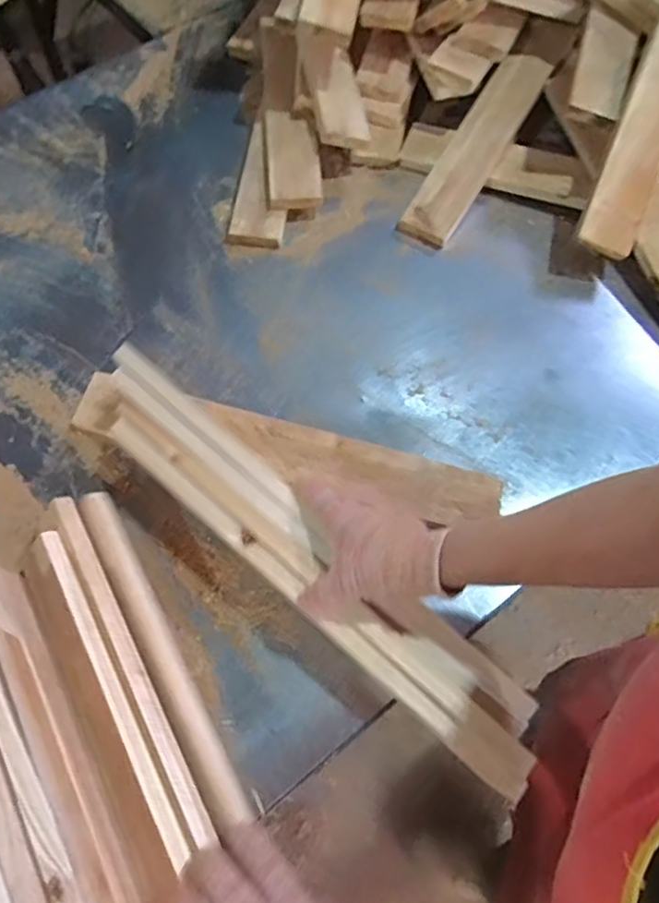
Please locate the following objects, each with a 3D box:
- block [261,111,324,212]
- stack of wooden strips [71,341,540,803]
[{"bbox_3d":[-0.056,-0.417,0.868,0.075,0.021,0.173,-10,72,9],"label":"block"},{"bbox_3d":[-0.030,0.092,0.580,0.538,0.026,0.086,40,69,13],"label":"stack of wooden strips"}]

